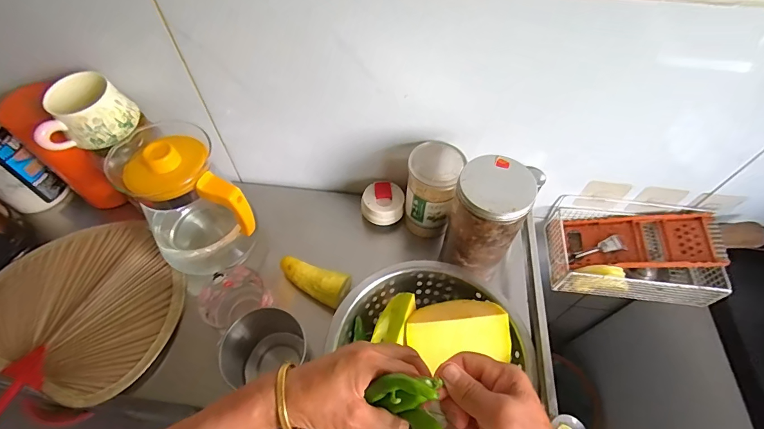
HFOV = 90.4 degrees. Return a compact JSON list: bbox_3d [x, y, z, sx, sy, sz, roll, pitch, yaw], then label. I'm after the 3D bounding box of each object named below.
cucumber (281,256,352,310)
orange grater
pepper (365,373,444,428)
[{"bbox_3d":[-0.106,0.100,0.581,0.115,0.038,0.047,20,59,12],"label":"cucumber"},{"bbox_3d":[0.441,0.048,0.654,0.214,0.019,0.097,-4,54,23],"label":"orange grater"},{"bbox_3d":[0.030,0.150,0.293,0.077,0.042,0.041,38,65,22],"label":"pepper"}]

